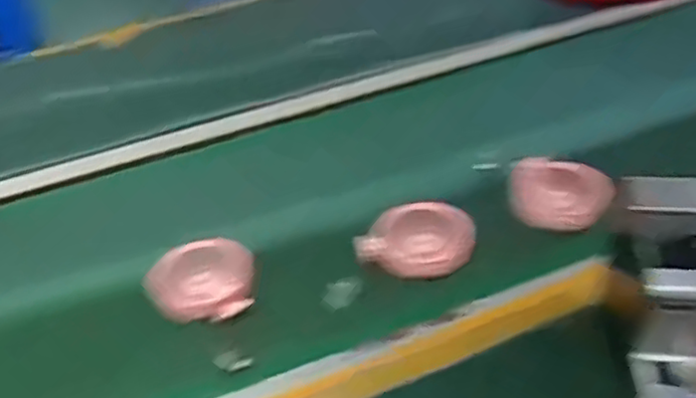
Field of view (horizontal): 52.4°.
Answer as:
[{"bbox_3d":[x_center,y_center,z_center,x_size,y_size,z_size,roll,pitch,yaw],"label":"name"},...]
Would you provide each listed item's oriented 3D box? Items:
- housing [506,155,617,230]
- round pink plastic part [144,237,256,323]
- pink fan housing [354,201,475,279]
[{"bbox_3d":[0.225,-0.004,0.757,0.100,0.044,0.067,13,42,20],"label":"housing"},{"bbox_3d":[-0.141,0.079,0.681,0.095,0.045,0.072,-6,39,-3],"label":"round pink plastic part"},{"bbox_3d":[0.071,0.040,0.726,0.111,0.054,0.064,9,41,16],"label":"pink fan housing"}]

